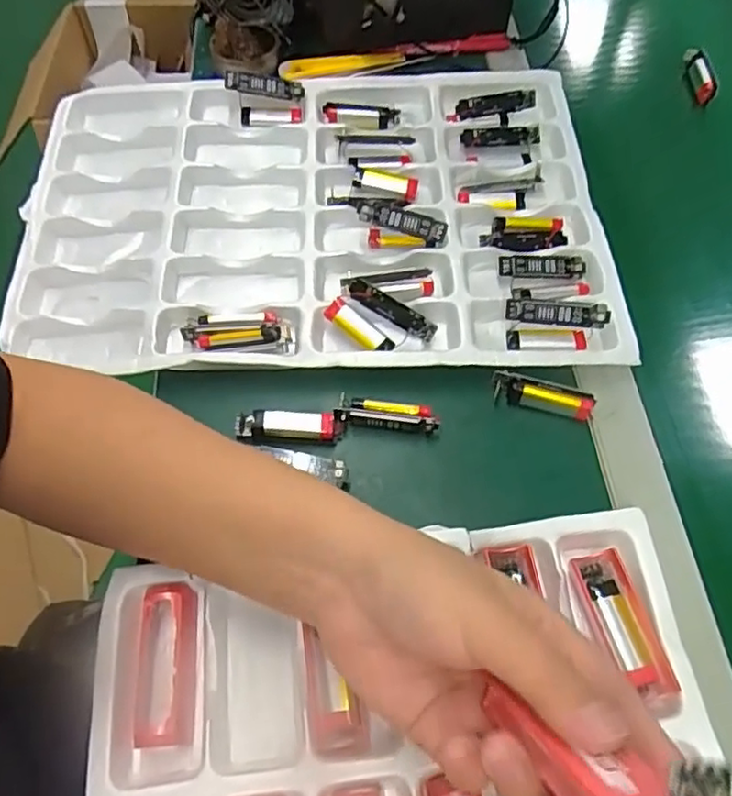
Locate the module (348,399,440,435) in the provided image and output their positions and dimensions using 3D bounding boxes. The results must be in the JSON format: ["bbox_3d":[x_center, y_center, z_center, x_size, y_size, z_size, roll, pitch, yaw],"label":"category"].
[{"bbox_3d":[0.018,0.015,0.429,0.059,0.023,0.015,4,59,2],"label":"module"}]

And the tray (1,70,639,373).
[{"bbox_3d":[-0.043,-0.154,0.508,0.439,0.032,0.301,-1,59,-1],"label":"tray"}]

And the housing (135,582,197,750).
[{"bbox_3d":[-0.107,0.141,0.344,0.028,0.023,0.079,-4,59,-3],"label":"housing"}]

